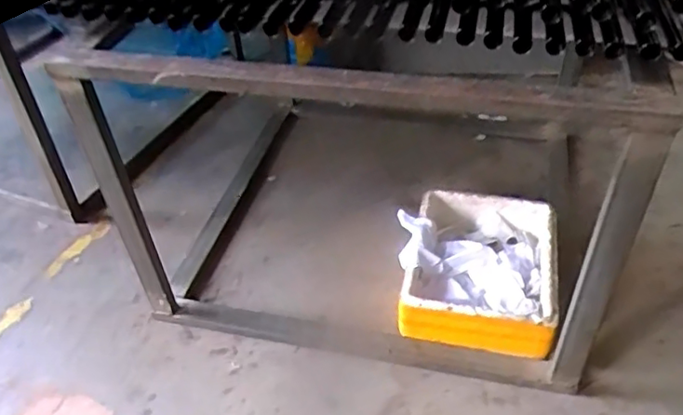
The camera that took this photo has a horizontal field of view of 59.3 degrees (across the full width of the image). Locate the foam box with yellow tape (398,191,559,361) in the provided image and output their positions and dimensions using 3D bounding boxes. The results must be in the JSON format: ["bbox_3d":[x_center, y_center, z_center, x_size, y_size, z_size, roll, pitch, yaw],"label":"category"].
[{"bbox_3d":[0.230,0.108,1.019,0.250,0.111,0.278,8,43,13],"label":"foam box with yellow tape"}]

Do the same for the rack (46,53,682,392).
[{"bbox_3d":[0.068,-0.143,1.047,0.746,0.552,0.684,6,42,11],"label":"rack"}]

